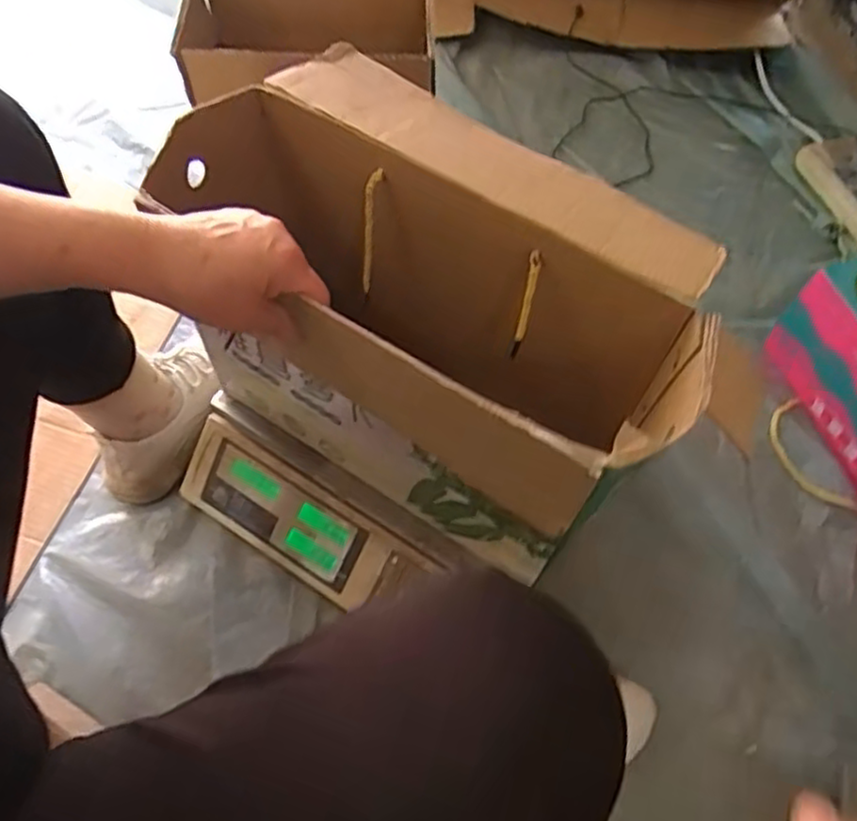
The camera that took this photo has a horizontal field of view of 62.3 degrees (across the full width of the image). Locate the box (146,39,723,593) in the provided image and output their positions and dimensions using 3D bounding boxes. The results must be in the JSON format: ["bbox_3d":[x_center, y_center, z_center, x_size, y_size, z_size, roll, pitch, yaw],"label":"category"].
[{"bbox_3d":[0.008,-0.076,0.564,0.382,0.227,0.222,32,65,16],"label":"box"}]

